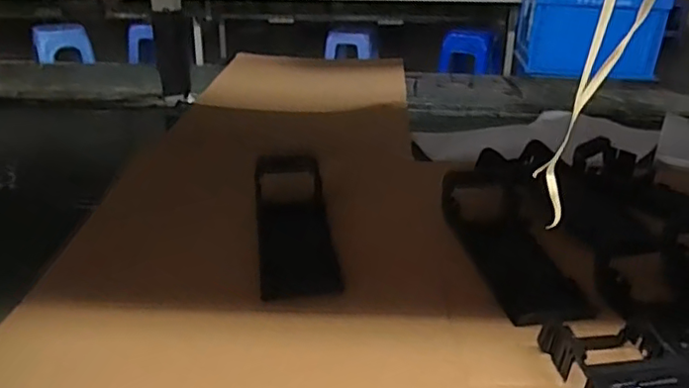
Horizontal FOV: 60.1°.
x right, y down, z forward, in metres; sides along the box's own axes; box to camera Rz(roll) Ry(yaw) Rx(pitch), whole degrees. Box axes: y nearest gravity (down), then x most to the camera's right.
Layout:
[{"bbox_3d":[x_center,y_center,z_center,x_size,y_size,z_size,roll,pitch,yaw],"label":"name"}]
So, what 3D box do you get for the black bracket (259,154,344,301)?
[{"bbox_3d":[-0.053,0.025,0.628,0.073,0.023,0.226,-3,38,-7],"label":"black bracket"}]

